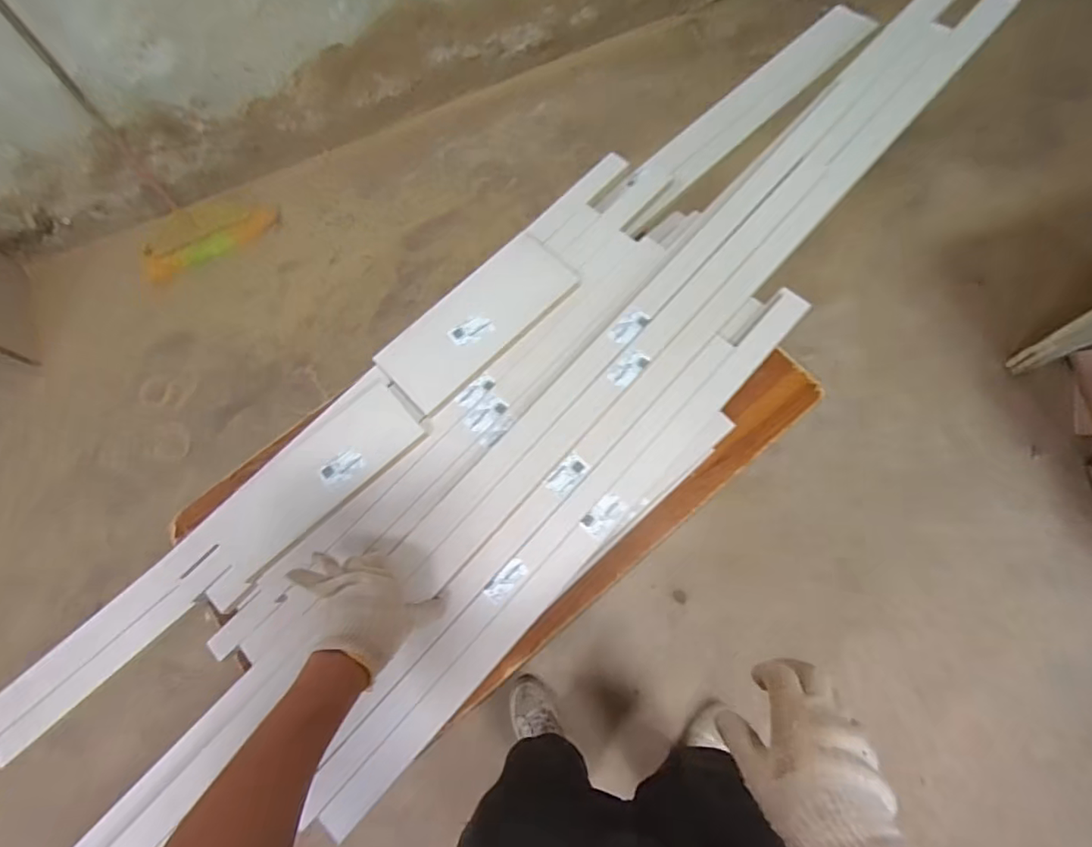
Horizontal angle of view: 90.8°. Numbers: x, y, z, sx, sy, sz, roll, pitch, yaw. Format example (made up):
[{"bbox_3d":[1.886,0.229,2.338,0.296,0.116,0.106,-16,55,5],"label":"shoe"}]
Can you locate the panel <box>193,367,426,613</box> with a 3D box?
[{"bbox_3d":[-0.331,0.081,0.732,0.348,0.025,0.125,-43,78,-4],"label":"panel"}]

